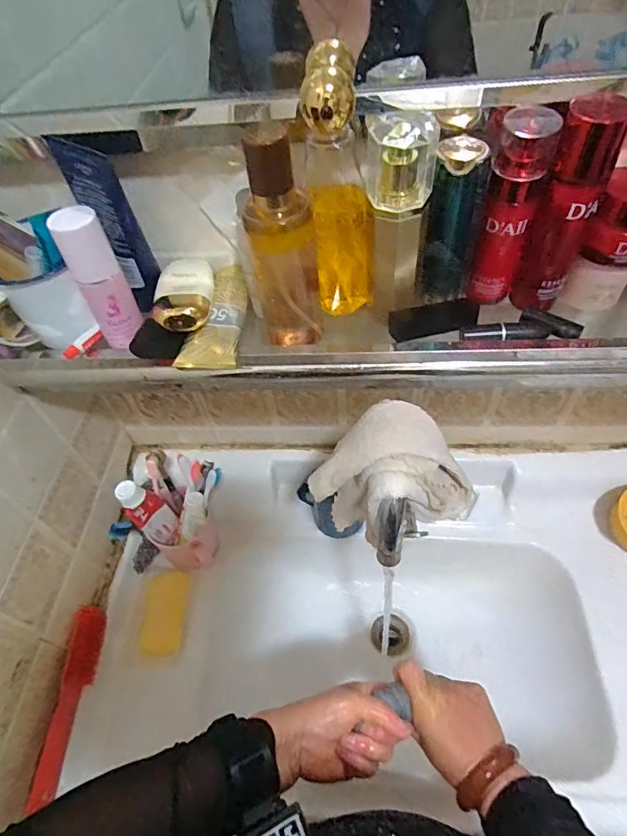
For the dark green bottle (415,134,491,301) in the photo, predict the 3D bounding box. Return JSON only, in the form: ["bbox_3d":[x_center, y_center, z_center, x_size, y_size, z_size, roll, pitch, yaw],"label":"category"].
[{"bbox_3d":[0.111,-0.149,0.378,0.038,0.124,0.033,21,59,19],"label":"dark green bottle"}]

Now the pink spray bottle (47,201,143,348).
[{"bbox_3d":[-0.175,-0.112,0.393,0.037,0.112,0.031,-29,57,-15],"label":"pink spray bottle"}]

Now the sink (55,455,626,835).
[{"bbox_3d":[0.119,0.287,0.663,0.763,0.183,0.436,2,54,6],"label":"sink"}]

